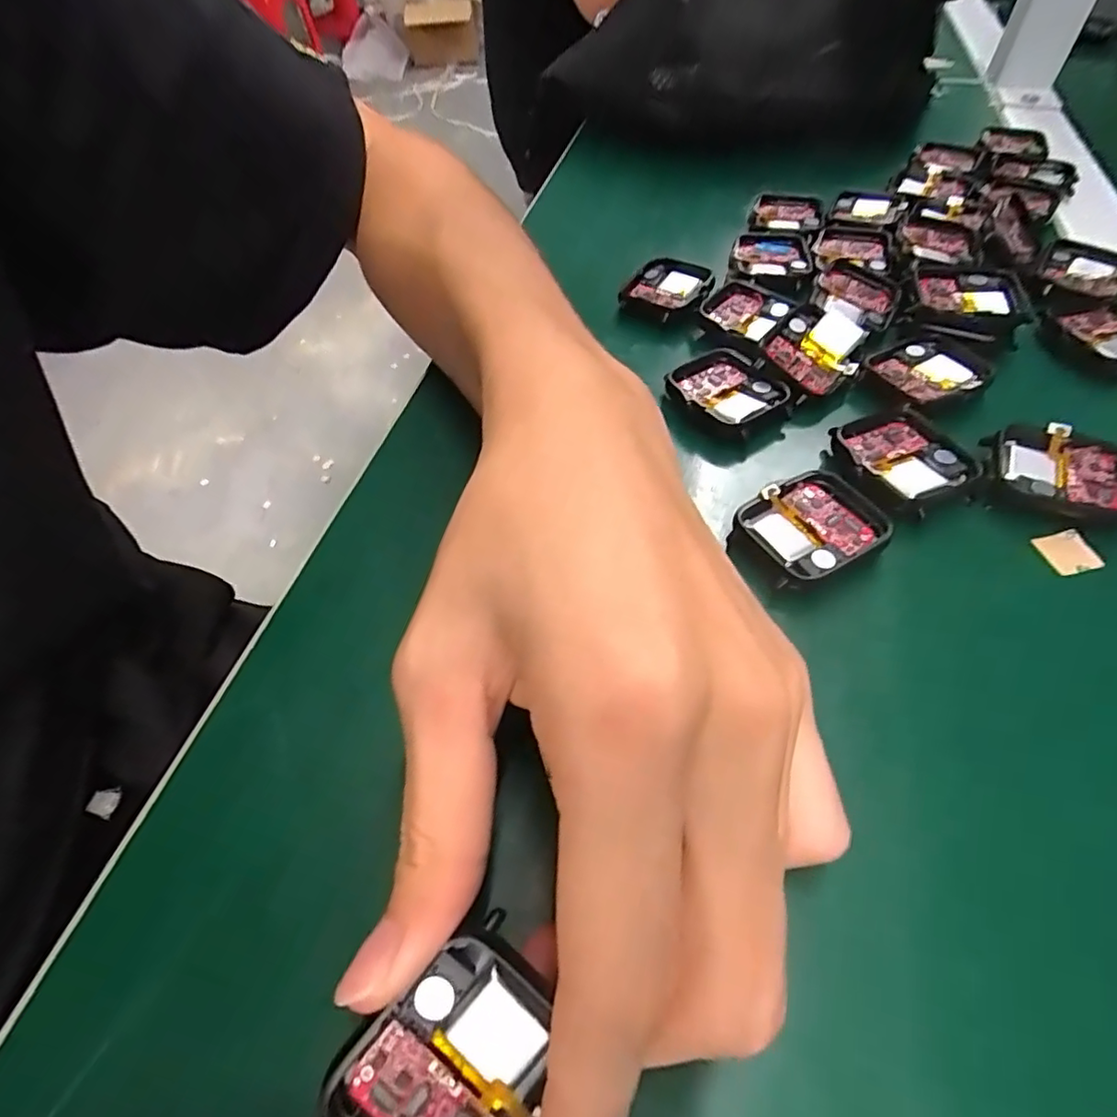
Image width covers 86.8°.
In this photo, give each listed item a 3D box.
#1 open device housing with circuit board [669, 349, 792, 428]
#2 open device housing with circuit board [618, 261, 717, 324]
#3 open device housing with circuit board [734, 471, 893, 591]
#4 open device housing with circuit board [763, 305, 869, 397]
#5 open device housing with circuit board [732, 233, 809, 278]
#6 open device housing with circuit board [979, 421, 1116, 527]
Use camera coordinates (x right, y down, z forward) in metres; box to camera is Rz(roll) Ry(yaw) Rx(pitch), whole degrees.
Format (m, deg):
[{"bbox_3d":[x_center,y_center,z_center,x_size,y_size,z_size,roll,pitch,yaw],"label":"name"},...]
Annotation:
[{"bbox_3d":[0.067,-0.069,0.237,0.036,0.005,0.040,-33,59,-21],"label":"open device housing with circuit board"},{"bbox_3d":[0.052,-0.129,0.284,0.040,0.011,0.038,21,57,17],"label":"open device housing with circuit board"},{"bbox_3d":[0.084,-0.011,0.194,0.044,0.006,0.036,-23,56,-15],"label":"open device housing with circuit board"},{"bbox_3d":[0.107,-0.088,0.245,0.033,0.008,0.045,33,61,23],"label":"open device housing with circuit board"},{"bbox_3d":[0.108,-0.155,0.299,0.036,0.006,0.037,20,56,16],"label":"open device housing with circuit board"},{"bbox_3d":[0.173,-0.029,0.204,0.045,0.011,0.035,21,57,17],"label":"open device housing with circuit board"}]

